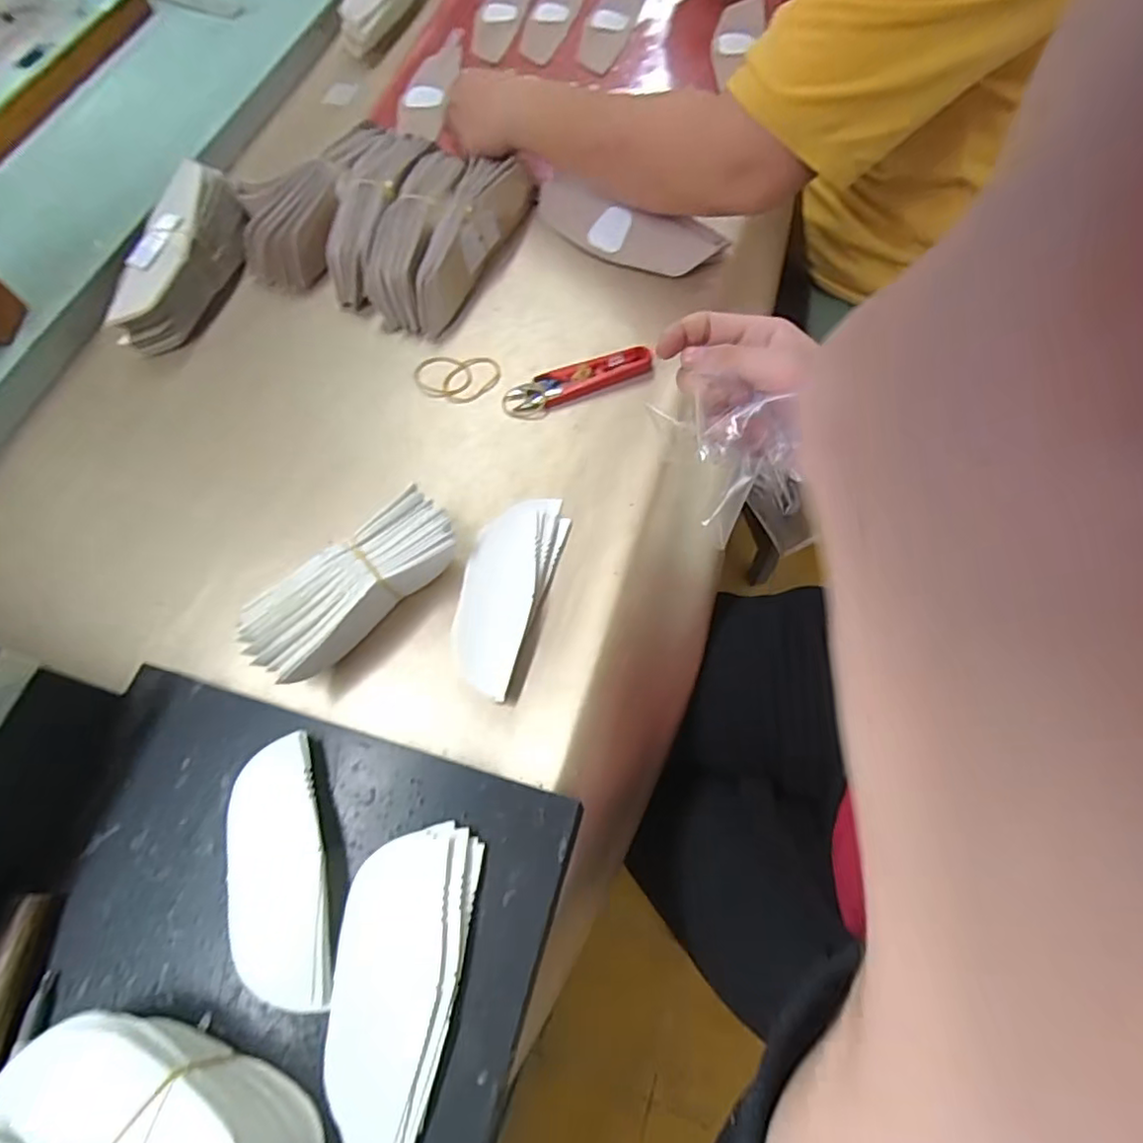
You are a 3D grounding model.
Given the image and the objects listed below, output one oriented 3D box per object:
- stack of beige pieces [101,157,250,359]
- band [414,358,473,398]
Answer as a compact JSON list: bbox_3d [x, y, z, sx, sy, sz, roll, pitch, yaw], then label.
[{"bbox_3d":[-0.338,-0.274,0.564,0.066,0.058,0.175,11,67,7],"label":"stack of beige pieces"},{"bbox_3d":[-0.108,-0.163,0.537,0.046,0.004,0.044,-1,66,2],"label":"band"}]

